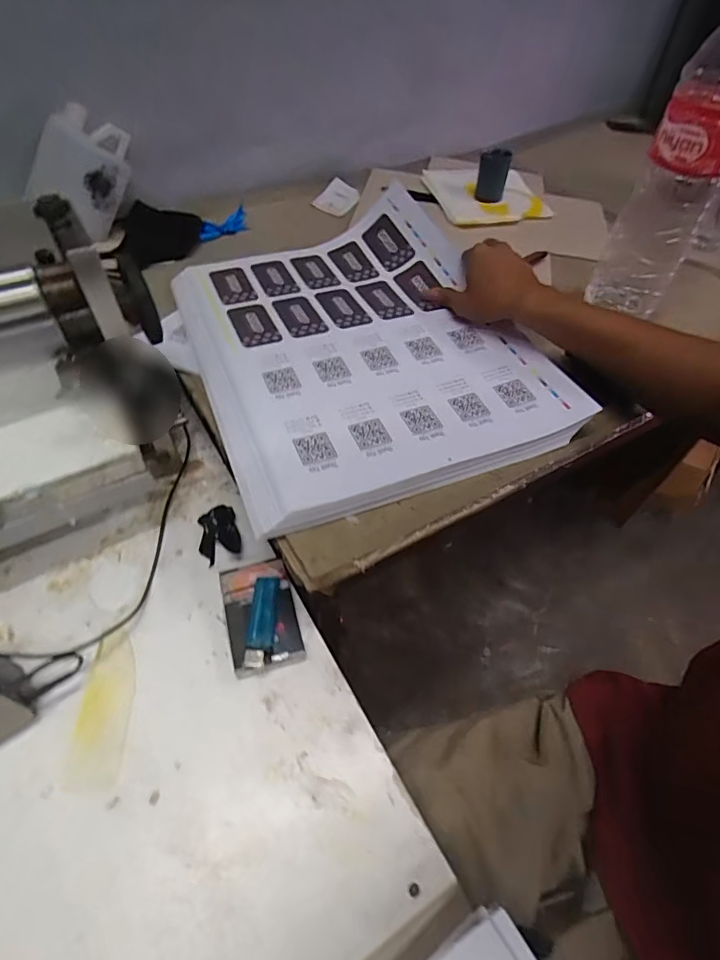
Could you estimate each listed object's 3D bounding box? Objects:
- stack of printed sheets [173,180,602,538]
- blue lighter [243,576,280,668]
[{"bbox_3d":[-0.007,-0.176,0.540,0.348,0.060,0.441,-18,53,-16],"label":"stack of printed sheets"},{"bbox_3d":[-0.085,0.124,0.421,0.022,0.014,0.081,1,52,-2],"label":"blue lighter"}]

